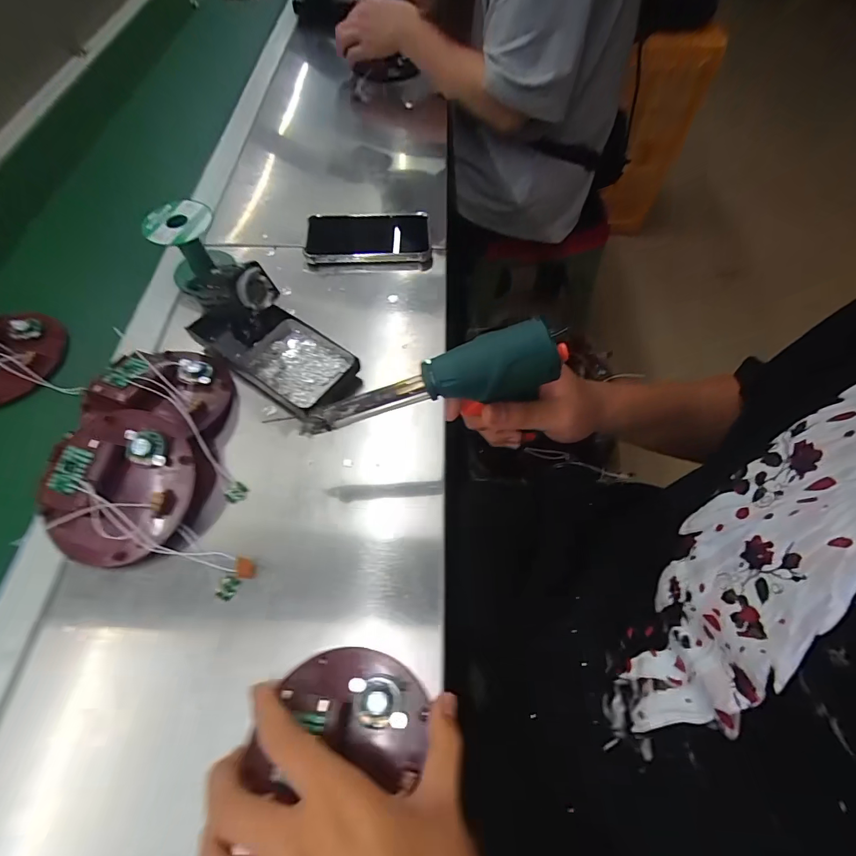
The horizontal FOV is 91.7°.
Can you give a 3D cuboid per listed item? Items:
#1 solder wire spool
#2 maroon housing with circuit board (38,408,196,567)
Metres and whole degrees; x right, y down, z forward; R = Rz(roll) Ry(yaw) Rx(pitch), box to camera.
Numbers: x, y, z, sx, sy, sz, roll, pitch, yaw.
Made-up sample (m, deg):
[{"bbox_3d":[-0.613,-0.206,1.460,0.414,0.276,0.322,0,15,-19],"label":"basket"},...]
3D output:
[{"bbox_3d":[-0.260,-0.200,0.461,0.065,0.081,0.065,-1,62,1],"label":"solder wire spool"},{"bbox_3d":[-0.245,0.046,0.333,0.110,0.039,0.120,10,63,7],"label":"maroon housing with circuit board"}]

